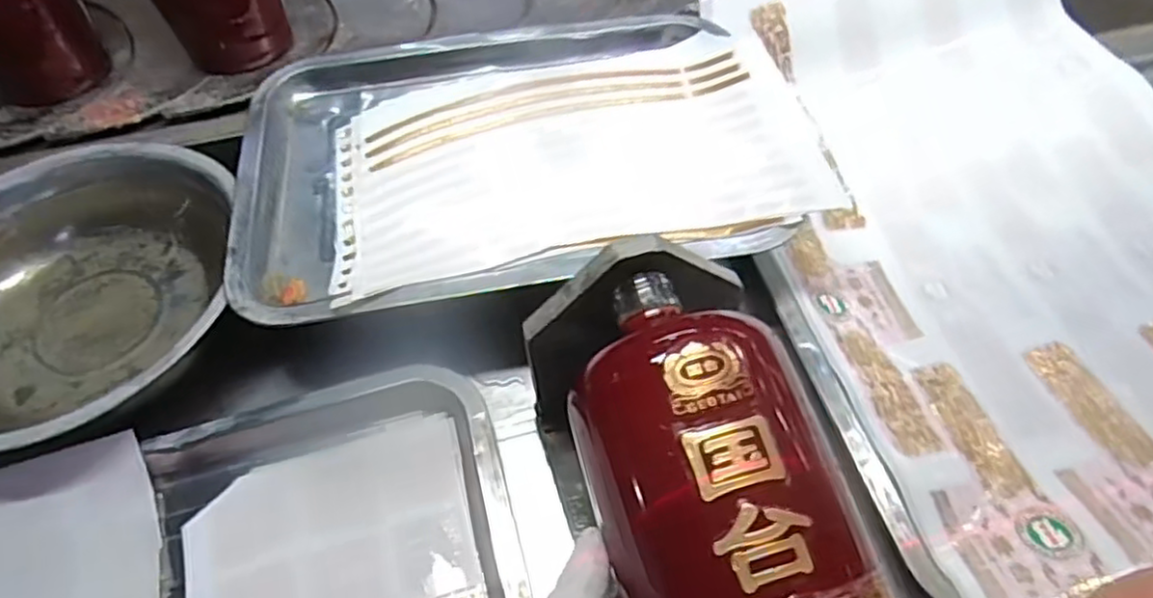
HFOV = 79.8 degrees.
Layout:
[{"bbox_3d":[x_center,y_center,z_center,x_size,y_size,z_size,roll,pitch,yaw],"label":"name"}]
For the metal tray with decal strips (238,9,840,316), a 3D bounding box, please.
[{"bbox_3d":[-0.035,-0.094,0.407,0.316,0.031,0.211,-10,58,-4],"label":"metal tray with decal strips"}]

